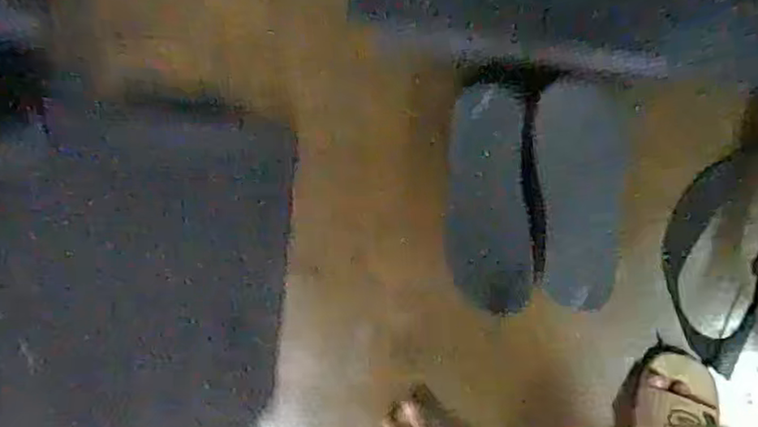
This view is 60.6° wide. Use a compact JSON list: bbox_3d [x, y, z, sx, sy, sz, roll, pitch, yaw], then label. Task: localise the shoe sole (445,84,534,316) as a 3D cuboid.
[{"bbox_3d":[0.150,-0.016,0.914,0.113,0.045,0.311,-5,94,6],"label":"shoe sole"}]

